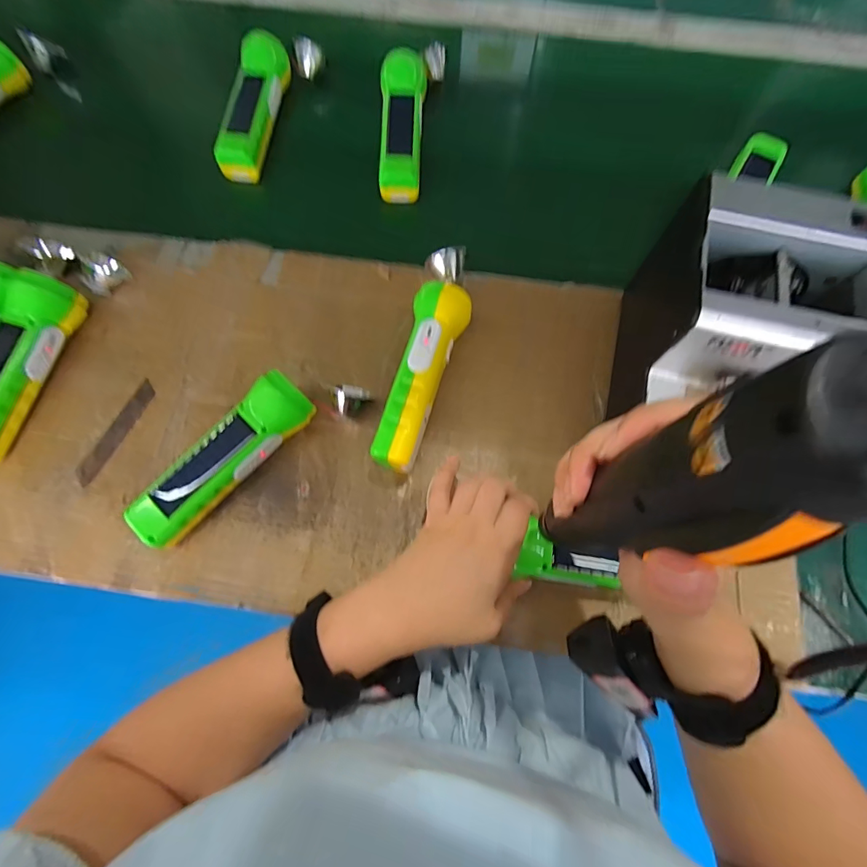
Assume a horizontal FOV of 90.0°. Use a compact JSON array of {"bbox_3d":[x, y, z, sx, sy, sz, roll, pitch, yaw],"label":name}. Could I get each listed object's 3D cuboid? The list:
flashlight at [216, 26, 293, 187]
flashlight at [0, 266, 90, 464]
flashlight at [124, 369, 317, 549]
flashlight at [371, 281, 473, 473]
[{"bbox_3d":[-0.203,-0.373,0.494,0.046,0.046,0.181,8,72,2],"label":"flashlight"},{"bbox_3d":[-0.371,-0.060,0.381,0.043,0.051,0.165,17,72,5],"label":"flashlight"},{"bbox_3d":[-0.170,0.020,0.354,0.041,0.047,0.159,44,76,12],"label":"flashlight"},{"bbox_3d":[-0.012,-0.050,0.375,0.040,0.051,0.166,19,73,5],"label":"flashlight"}]

